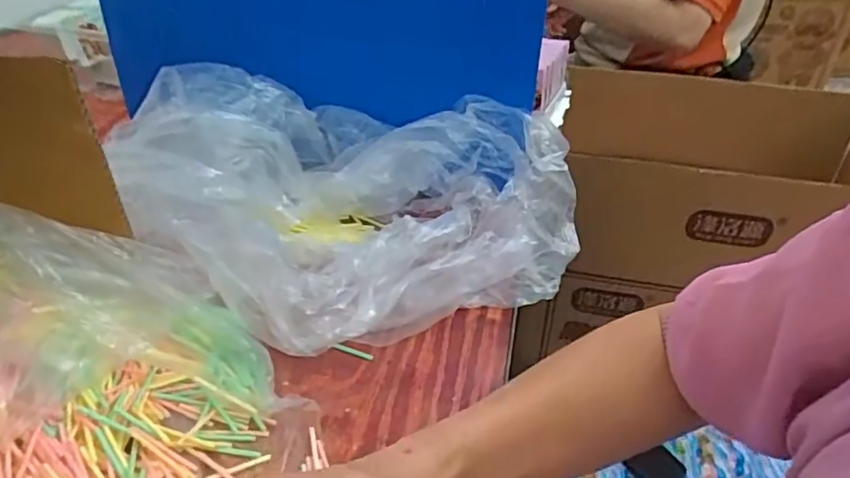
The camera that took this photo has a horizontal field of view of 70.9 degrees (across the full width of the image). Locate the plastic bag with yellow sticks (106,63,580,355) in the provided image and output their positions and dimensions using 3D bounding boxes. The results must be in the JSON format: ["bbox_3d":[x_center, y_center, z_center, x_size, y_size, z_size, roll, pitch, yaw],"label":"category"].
[{"bbox_3d":[-0.084,-0.052,0.648,0.422,0.146,0.366,-19,41,-27],"label":"plastic bag with yellow sticks"}]

